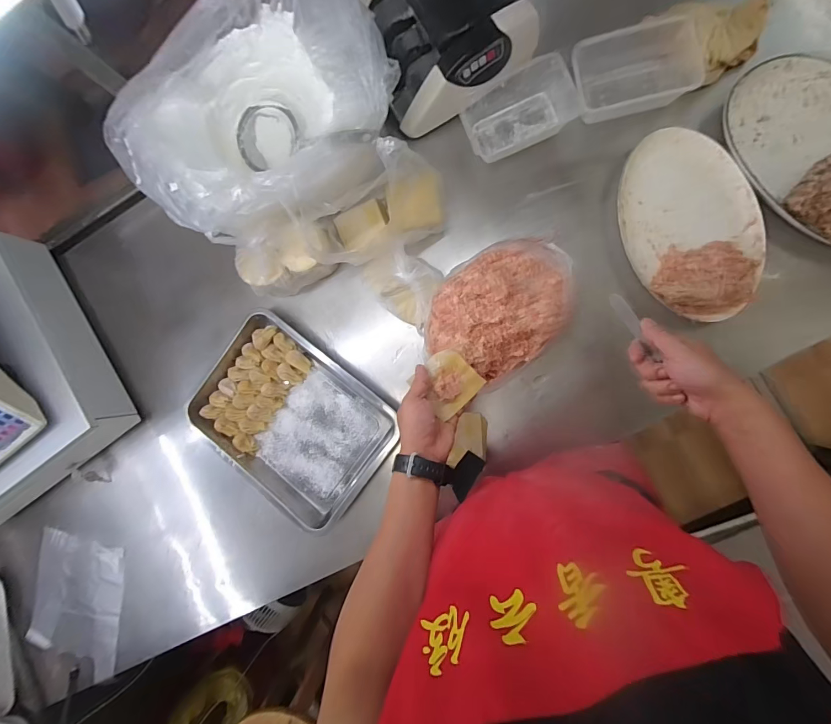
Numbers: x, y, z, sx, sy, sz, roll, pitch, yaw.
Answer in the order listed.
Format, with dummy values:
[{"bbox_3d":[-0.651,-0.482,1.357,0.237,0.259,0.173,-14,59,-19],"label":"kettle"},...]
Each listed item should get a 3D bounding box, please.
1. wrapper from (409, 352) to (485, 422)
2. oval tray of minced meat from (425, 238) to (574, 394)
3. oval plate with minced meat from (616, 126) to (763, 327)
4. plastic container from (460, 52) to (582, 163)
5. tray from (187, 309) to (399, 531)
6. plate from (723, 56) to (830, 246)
[{"bbox_3d":[0.043,0.025,0.528,0.069,0.024,0.075,-45,82,6],"label":"wrapper"},{"bbox_3d":[0.129,-0.077,0.612,0.249,0.093,0.176,-39,83,7],"label":"oval tray of minced meat"},{"bbox_3d":[0.413,-0.207,0.593,0.185,0.046,0.293,-23,85,9],"label":"oval plate with minced meat"},{"bbox_3d":[0.165,-0.401,0.640,0.170,0.059,0.098,-18,86,9],"label":"plastic container"},{"bbox_3d":[-0.217,0.096,0.704,0.348,0.041,0.254,38,95,8],"label":"tray"},{"bbox_3d":[0.588,-0.297,0.557,0.208,0.040,0.315,-31,84,8],"label":"plate"}]

